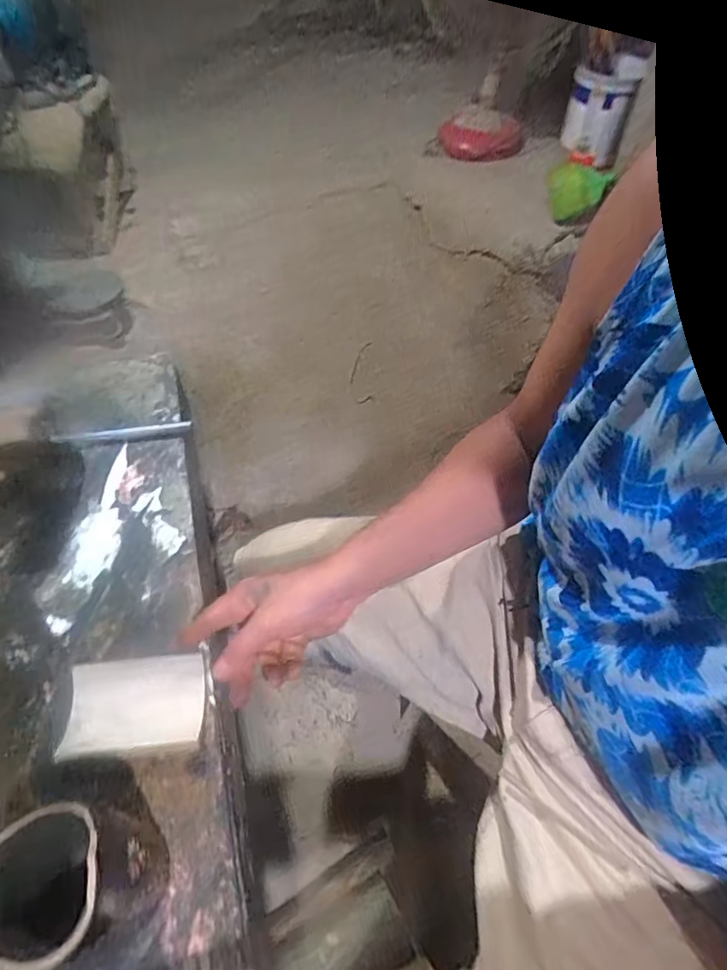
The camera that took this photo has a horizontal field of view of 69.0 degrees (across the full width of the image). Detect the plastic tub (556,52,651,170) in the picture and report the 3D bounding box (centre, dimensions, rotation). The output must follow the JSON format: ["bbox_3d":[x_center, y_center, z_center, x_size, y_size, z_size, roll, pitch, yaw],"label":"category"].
[{"bbox_3d":[0.551,-0.887,1.239,0.144,0.196,0.140,18,57,12],"label":"plastic tub"}]

